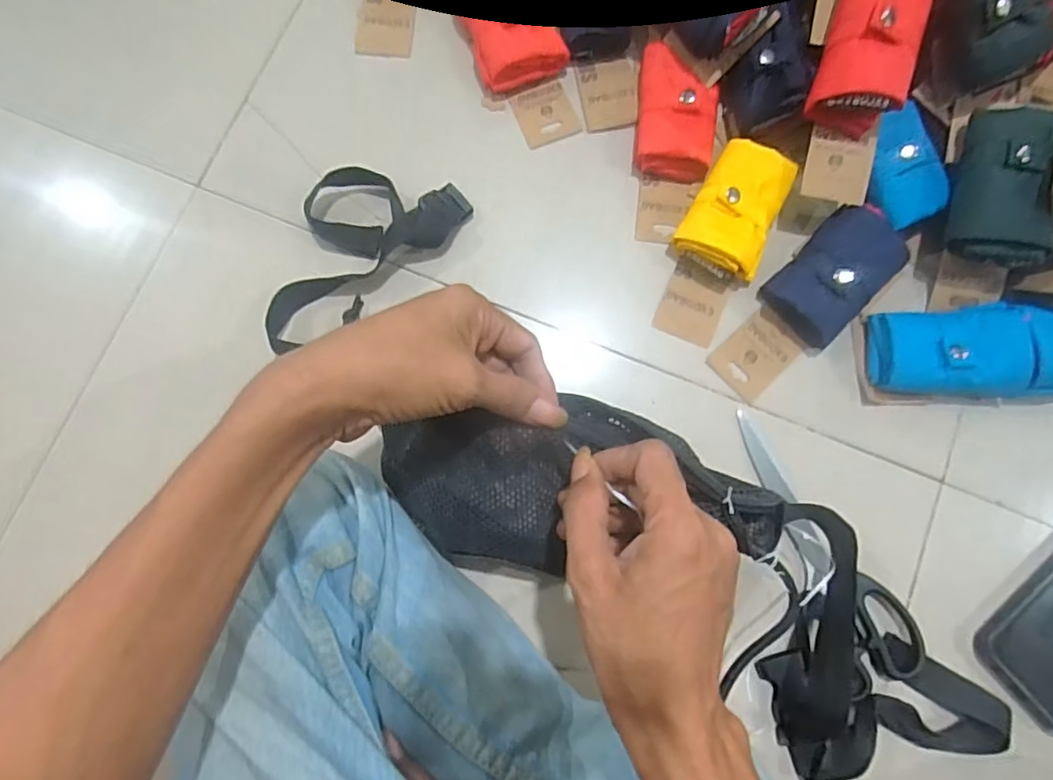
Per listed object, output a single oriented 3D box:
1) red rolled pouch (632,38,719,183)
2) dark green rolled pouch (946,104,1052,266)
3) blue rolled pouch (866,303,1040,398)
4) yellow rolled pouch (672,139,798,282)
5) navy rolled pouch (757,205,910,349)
[{"bbox_3d":[0.116,-0.215,0.452,0.060,0.027,0.102,9,80,2],"label":"red rolled pouch"},{"bbox_3d":[0.326,-0.140,0.395,0.057,0.034,0.108,8,79,0],"label":"dark green rolled pouch"},{"bbox_3d":[0.291,-0.025,0.403,0.093,0.034,0.060,-2,80,0],"label":"blue rolled pouch"},{"bbox_3d":[0.153,-0.134,0.428,0.060,0.031,0.098,23,81,5],"label":"yellow rolled pouch"},{"bbox_3d":[0.222,-0.083,0.422,0.098,0.033,0.061,-44,82,-7],"label":"navy rolled pouch"}]

